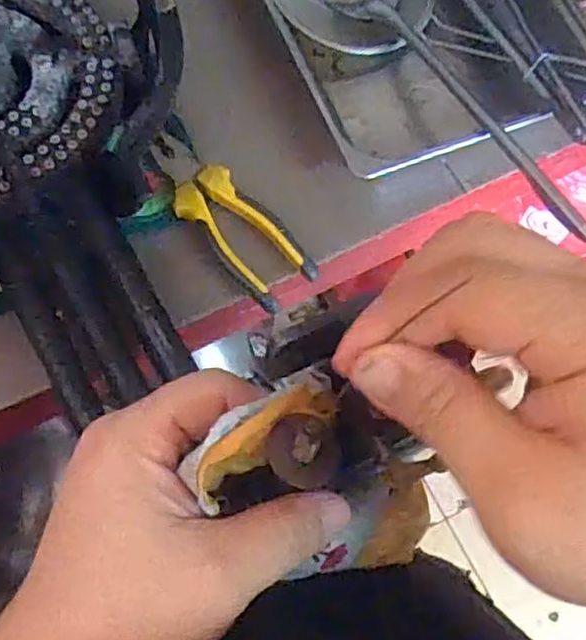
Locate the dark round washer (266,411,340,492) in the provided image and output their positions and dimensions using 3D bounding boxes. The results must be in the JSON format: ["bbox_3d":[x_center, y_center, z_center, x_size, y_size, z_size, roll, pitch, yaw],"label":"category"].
[{"bbox_3d":[0.004,0.047,0.260,0.025,0.006,0.027,-7,69,-6],"label":"dark round washer"}]

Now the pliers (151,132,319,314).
[{"bbox_3d":[-0.054,-0.085,0.590,0.058,0.015,0.171,-36,79,-16],"label":"pliers"}]

